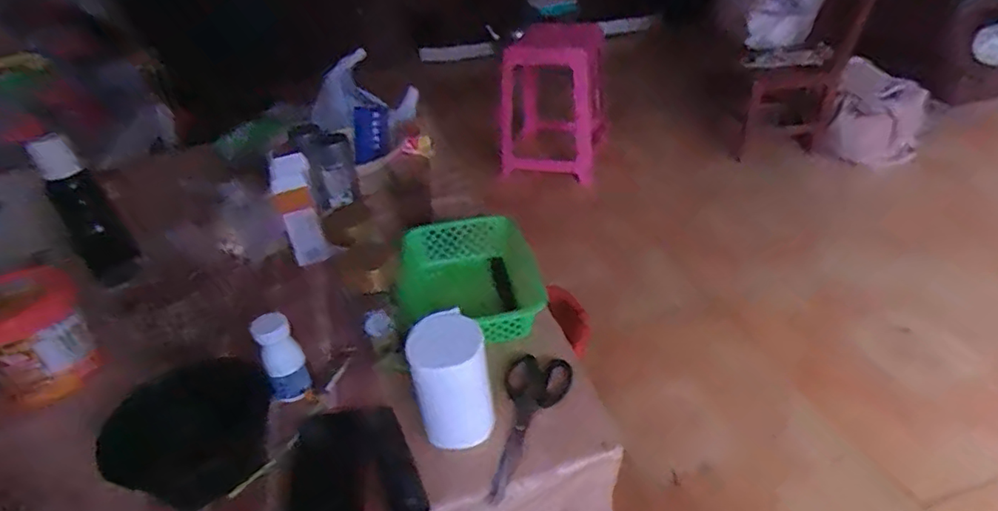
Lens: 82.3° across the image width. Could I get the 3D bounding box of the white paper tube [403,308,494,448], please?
[{"bbox_3d":[-0.052,0.135,0.622,0.078,0.124,0.084,-11,35,-7],"label":"white paper tube"}]

